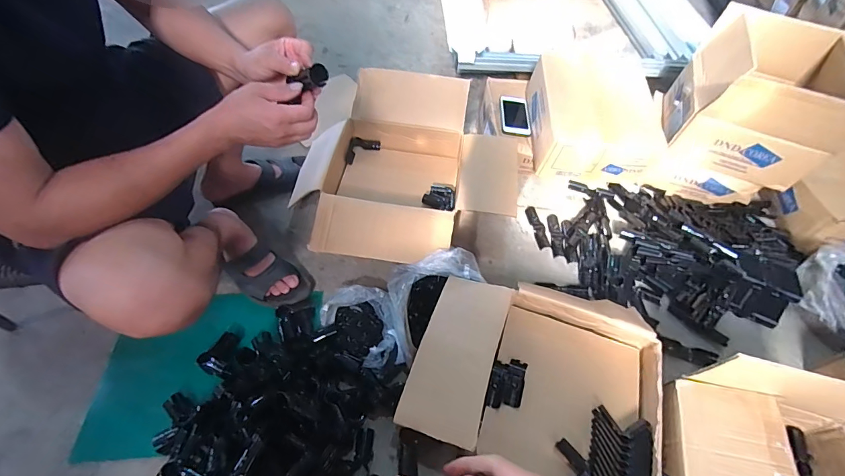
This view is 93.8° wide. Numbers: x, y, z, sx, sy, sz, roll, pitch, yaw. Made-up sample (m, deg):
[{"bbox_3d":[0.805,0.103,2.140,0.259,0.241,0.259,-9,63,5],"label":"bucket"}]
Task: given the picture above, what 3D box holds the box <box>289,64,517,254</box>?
[{"bbox_3d":[-0.042,-0.170,0.994,0.531,0.213,0.496,0,54,-4],"label":"box"}]

